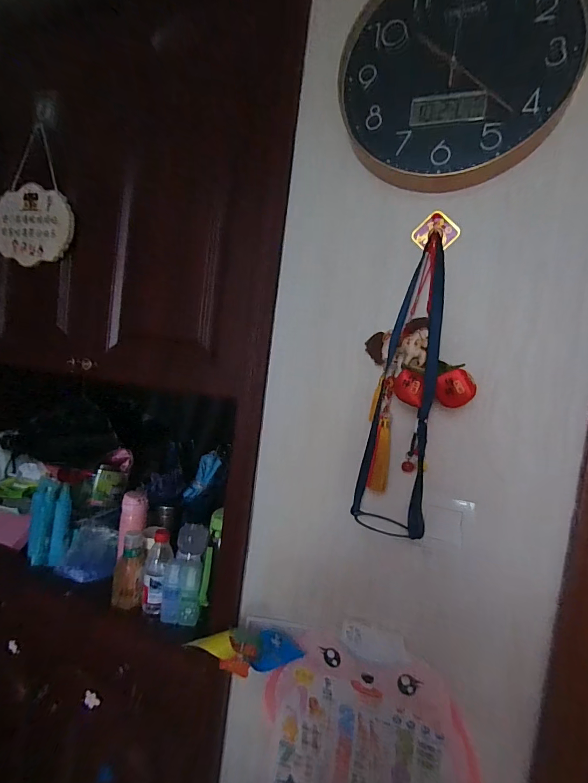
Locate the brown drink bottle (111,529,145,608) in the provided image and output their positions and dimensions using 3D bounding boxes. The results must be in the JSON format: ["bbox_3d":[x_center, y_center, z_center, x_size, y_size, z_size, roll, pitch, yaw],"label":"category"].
[{"bbox_3d":[-0.375,0.409,0.867,0.062,0.152,0.052,6,4,-22],"label":"brown drink bottle"}]

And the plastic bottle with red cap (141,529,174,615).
[{"bbox_3d":[-0.306,0.406,0.857,0.057,0.162,0.069,6,4,-19],"label":"plastic bottle with red cap"}]

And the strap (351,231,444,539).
[{"bbox_3d":[0.173,-0.007,0.594,0.109,0.457,0.074,8,4,17],"label":"strap"}]

